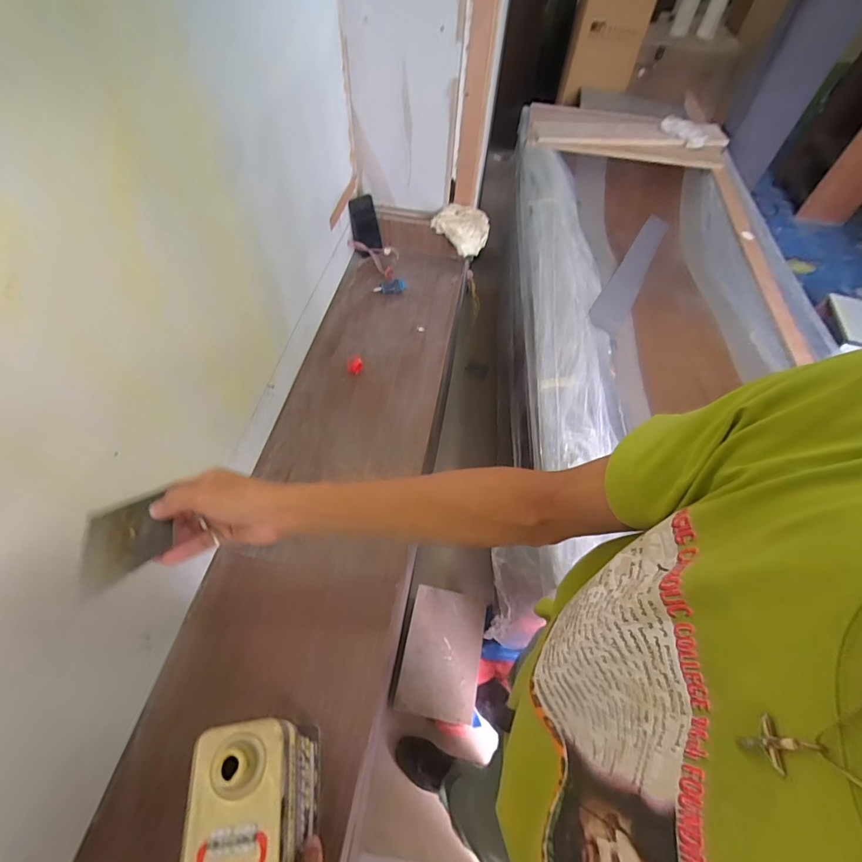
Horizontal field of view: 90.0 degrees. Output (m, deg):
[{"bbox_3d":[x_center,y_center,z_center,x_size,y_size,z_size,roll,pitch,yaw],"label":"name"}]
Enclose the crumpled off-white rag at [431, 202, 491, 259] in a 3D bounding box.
[{"bbox_3d":[0.101,-0.577,1.236,0.143,0.095,0.132,41,62,22],"label":"crumpled off-white rag"}]

